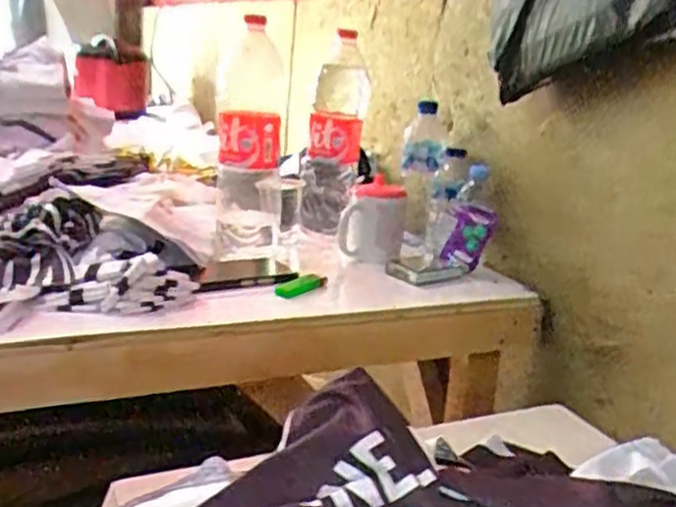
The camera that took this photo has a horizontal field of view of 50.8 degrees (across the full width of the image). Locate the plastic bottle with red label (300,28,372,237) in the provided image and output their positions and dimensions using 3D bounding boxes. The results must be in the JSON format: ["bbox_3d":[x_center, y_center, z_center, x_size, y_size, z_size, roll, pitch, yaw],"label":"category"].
[{"bbox_3d":[-0.004,-0.175,1.094,0.086,0.304,0.105,5,16,-1],"label":"plastic bottle with red label"}]

